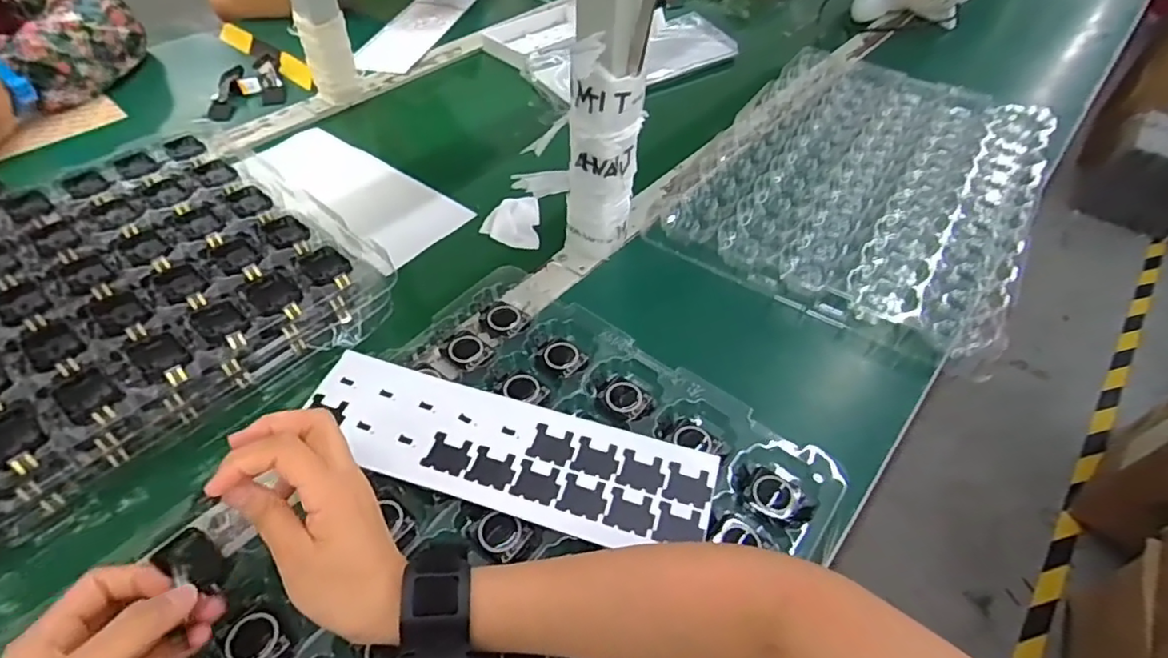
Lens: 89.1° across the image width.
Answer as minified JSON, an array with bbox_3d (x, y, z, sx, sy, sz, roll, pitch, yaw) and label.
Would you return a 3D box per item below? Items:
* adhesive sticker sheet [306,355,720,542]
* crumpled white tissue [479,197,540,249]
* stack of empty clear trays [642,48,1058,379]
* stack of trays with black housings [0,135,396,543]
[{"bbox_3d":[-0.055,0.084,0.424,0.292,0.004,0.082,14,49,8],"label":"adhesive sticker sheet"},{"bbox_3d":[-0.078,-0.116,0.633,0.059,0.014,0.082,0,49,-4],"label":"crumpled white tissue"},{"bbox_3d":[0.331,-0.183,0.683,0.330,0.032,0.476,27,53,19],"label":"stack of empty clear trays"},{"bbox_3d":[-0.459,-0.002,0.466,0.359,0.045,0.490,35,56,24],"label":"stack of trays with black housings"}]

